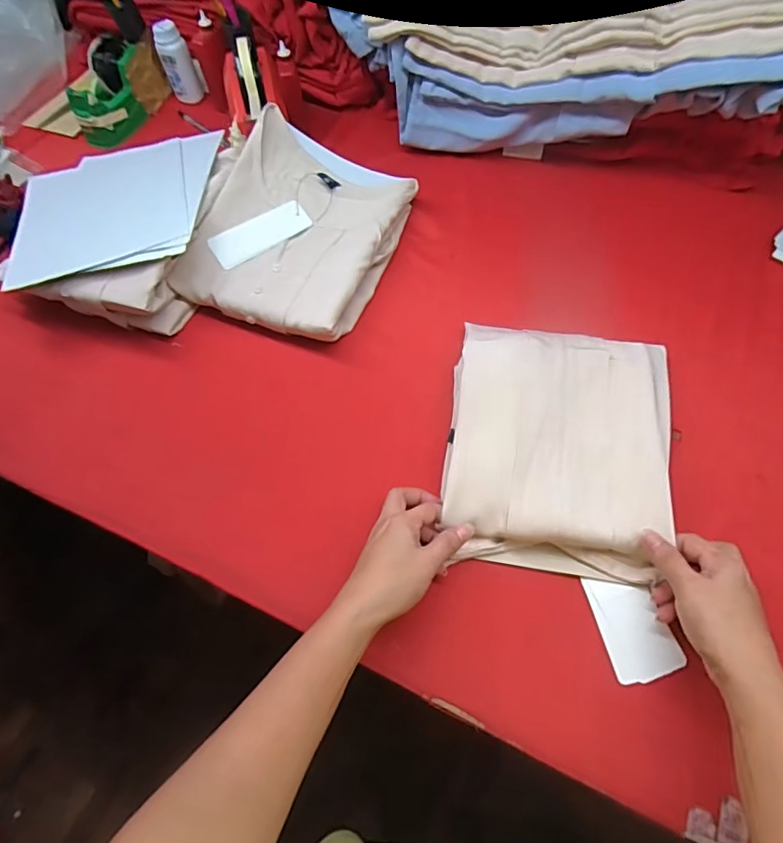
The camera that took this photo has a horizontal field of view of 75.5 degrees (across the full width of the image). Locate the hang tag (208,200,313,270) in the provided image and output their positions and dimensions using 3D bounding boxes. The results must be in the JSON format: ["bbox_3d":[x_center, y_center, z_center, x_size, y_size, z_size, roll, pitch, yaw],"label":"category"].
[{"bbox_3d":[-0.156,-0.224,0.603,0.119,0.008,0.047,-32,80,-12],"label":"hang tag"}]

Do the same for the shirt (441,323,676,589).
[{"bbox_3d":[0.157,0.015,0.477,0.199,0.047,0.237,7,64,7],"label":"shirt"}]

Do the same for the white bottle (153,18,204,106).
[{"bbox_3d":[-0.320,-0.535,0.761,0.045,0.100,0.035,-19,61,-10],"label":"white bottle"}]

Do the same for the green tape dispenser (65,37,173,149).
[{"bbox_3d":[-0.409,-0.496,0.756,0.063,0.078,0.155,20,61,13],"label":"green tape dispenser"}]

